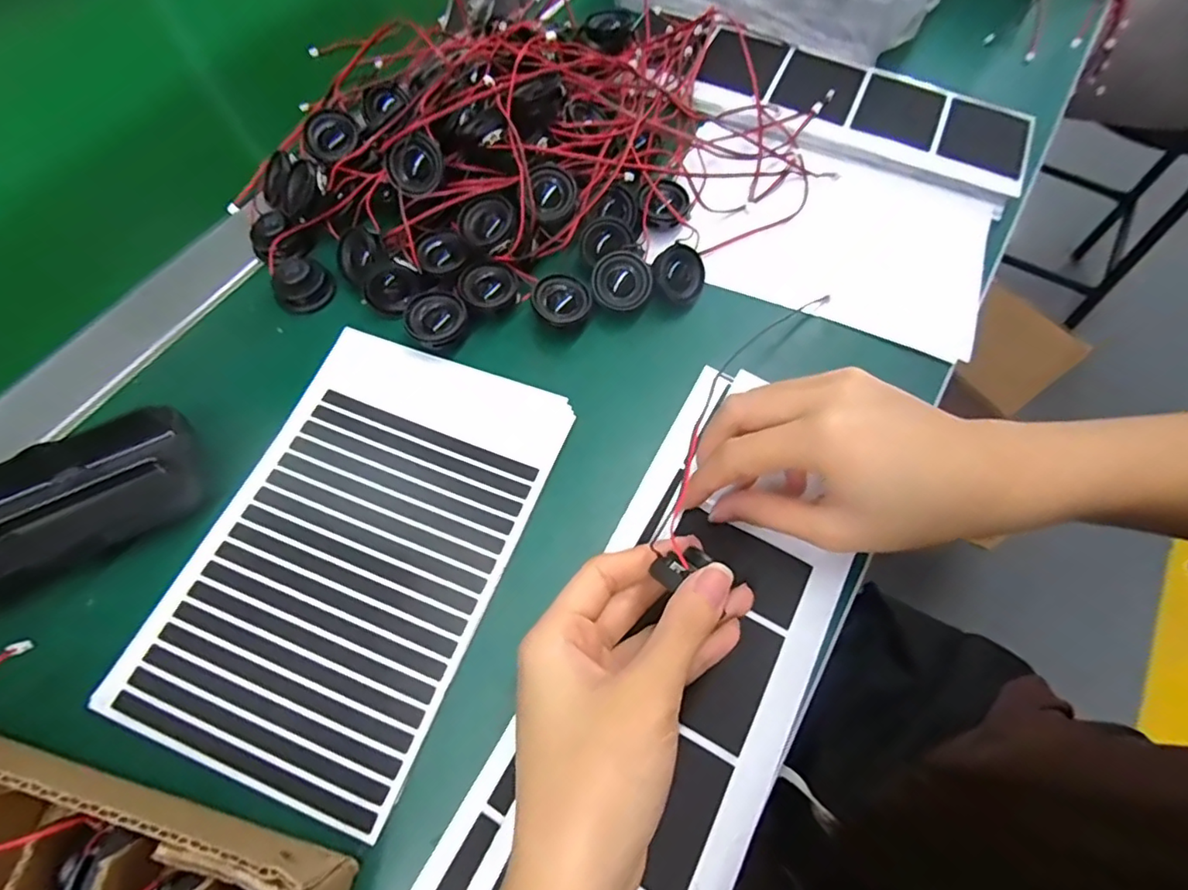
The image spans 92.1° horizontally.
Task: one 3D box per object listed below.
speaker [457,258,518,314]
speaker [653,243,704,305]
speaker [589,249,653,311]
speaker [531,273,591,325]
[{"bbox_3d":[-0.055,-0.082,0.301,0.029,0.014,0.026,-17,66,-9],"label":"speaker"},{"bbox_3d":[0.045,-0.089,0.303,0.029,0.007,0.028,39,80,-25],"label":"speaker"},{"bbox_3d":[0.014,-0.085,0.301,0.030,0.007,0.030,-32,90,1],"label":"speaker"},{"bbox_3d":[-0.017,-0.075,0.298,0.028,0.009,0.029,-44,86,-6],"label":"speaker"}]

